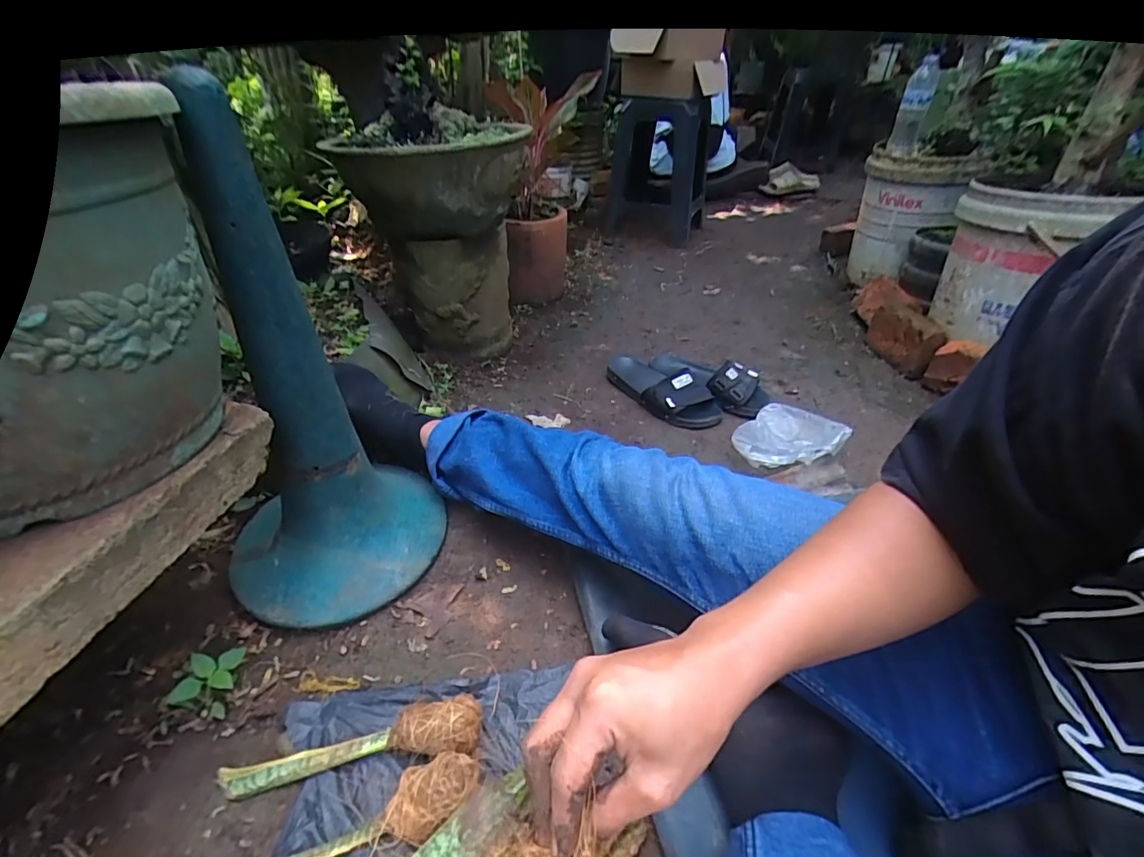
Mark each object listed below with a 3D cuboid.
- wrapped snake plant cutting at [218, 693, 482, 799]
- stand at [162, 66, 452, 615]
[{"bbox_3d":[-0.211,0.302,0.482,0.240,0.040,0.057,-5,37,-6],"label":"wrapped snake plant cutting"},{"bbox_3d":[-0.307,-0.028,0.550,0.256,0.504,0.222,-23,42,-28],"label":"stand"}]

